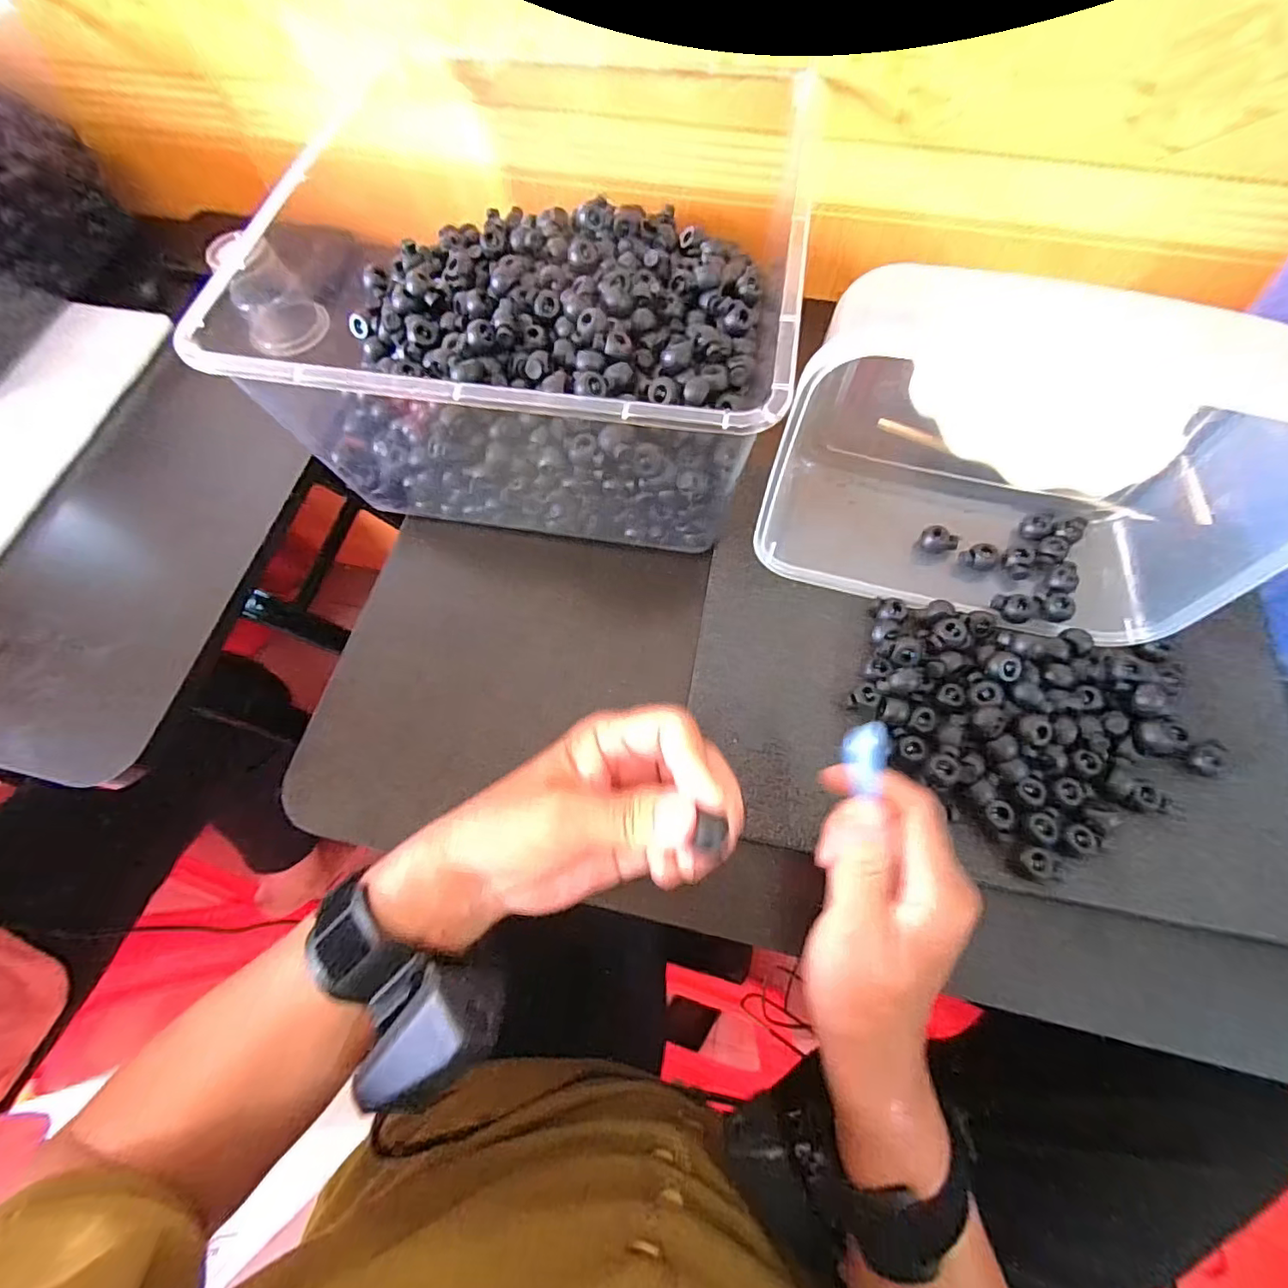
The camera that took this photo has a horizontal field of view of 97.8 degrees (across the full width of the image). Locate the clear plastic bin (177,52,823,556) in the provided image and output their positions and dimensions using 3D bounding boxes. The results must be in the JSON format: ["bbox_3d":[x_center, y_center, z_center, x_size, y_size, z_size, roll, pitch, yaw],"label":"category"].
[{"bbox_3d":[-0.059,-0.232,0.379,0.304,0.133,0.313,7,69,4],"label":"clear plastic bin"}]

